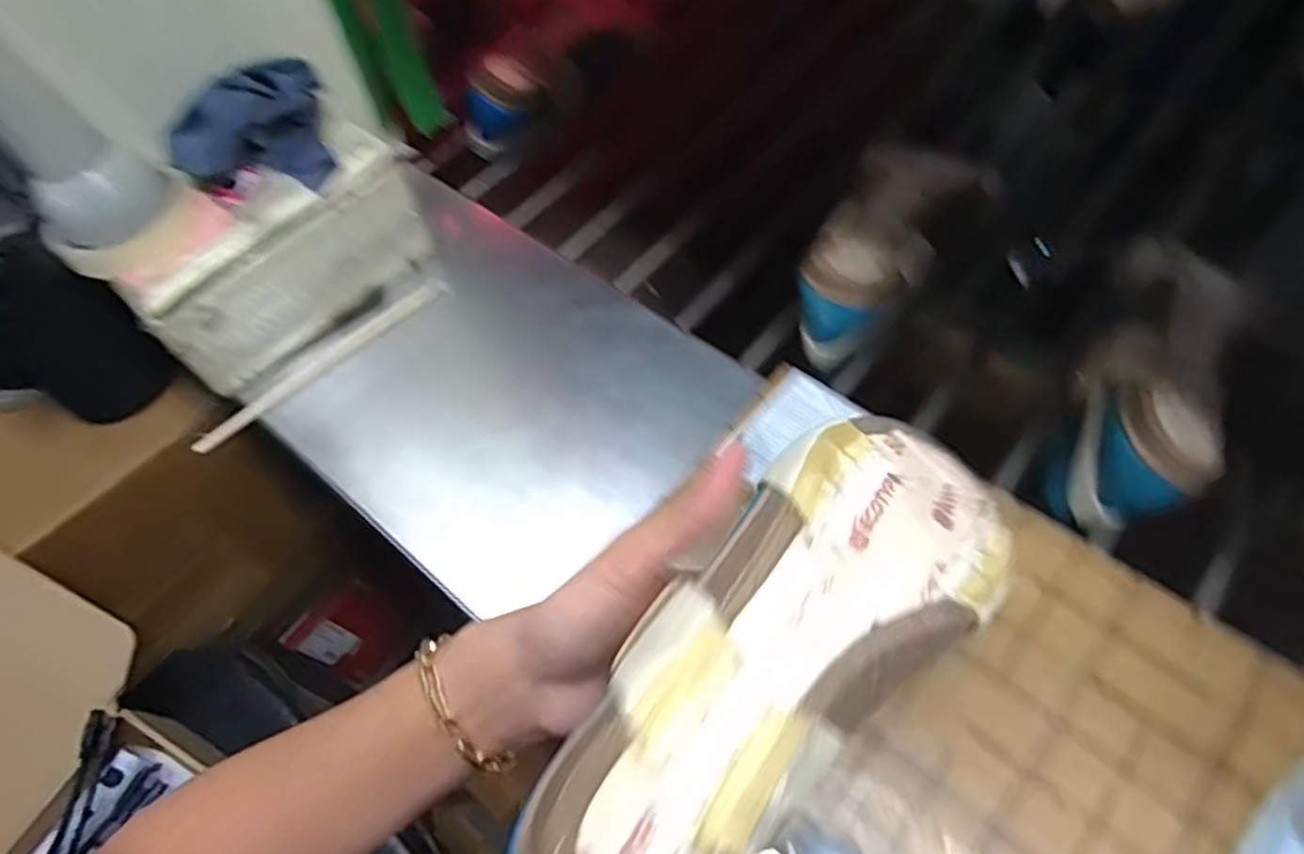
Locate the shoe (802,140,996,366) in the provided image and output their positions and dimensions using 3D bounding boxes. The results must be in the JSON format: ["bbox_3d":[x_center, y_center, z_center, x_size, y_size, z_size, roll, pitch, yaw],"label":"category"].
[{"bbox_3d":[0.170,-0.132,0.548,0.076,0.088,0.198,32,66,21],"label":"shoe"}]

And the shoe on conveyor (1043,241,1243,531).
[{"bbox_3d":[0.316,-0.031,0.464,0.071,0.074,0.203,24,73,19],"label":"shoe on conveyor"}]

